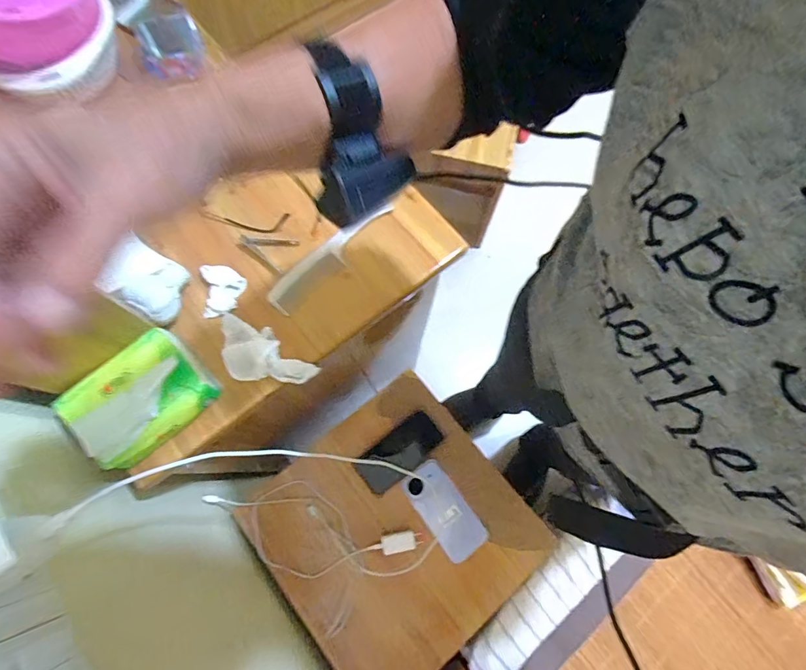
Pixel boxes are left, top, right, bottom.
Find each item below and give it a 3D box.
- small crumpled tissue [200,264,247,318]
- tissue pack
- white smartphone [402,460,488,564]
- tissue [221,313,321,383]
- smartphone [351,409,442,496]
[{"bbox_3d":[-0.235,-0.058,0.554,0.051,0.020,0.065,-3,73,-2],"label":"small crumpled tissue"},{"bbox_3d":[-0.295,0.066,0.475,0.135,0.074,0.102,-40,78,-12],"label":"tissue pack"},{"bbox_3d":[0.071,0.300,0.735,0.078,0.016,0.159,-34,76,-11],"label":"white smartphone"},{"bbox_3d":[-0.175,0.026,0.529,0.131,0.022,0.069,18,73,4],"label":"tissue"},{"bbox_3d":[-0.006,0.206,0.754,0.157,0.013,0.075,-35,77,-11],"label":"smartphone"}]

